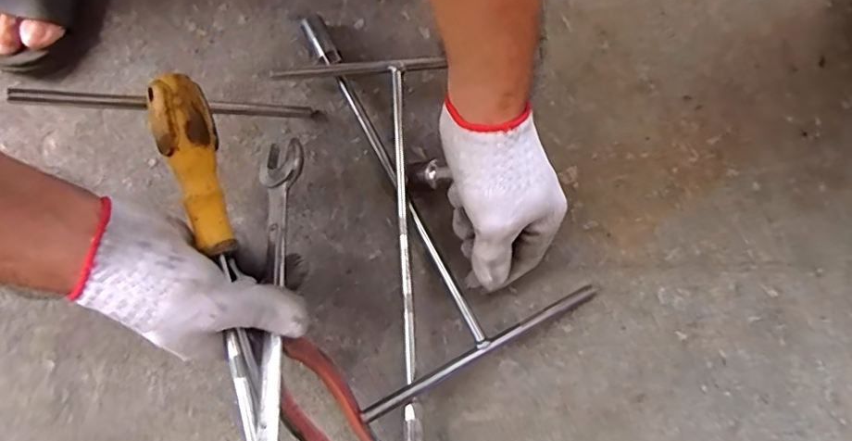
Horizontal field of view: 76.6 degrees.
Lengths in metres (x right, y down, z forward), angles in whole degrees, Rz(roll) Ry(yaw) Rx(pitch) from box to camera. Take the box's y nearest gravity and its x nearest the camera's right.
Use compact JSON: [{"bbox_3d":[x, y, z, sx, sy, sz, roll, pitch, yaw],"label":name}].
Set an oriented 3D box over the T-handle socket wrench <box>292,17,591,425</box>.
[{"bbox_3d":[-0.024,-0.036,0.419,0.187,0.038,0.305,-26,80,-7],"label":"T-handle socket wrench"}]

